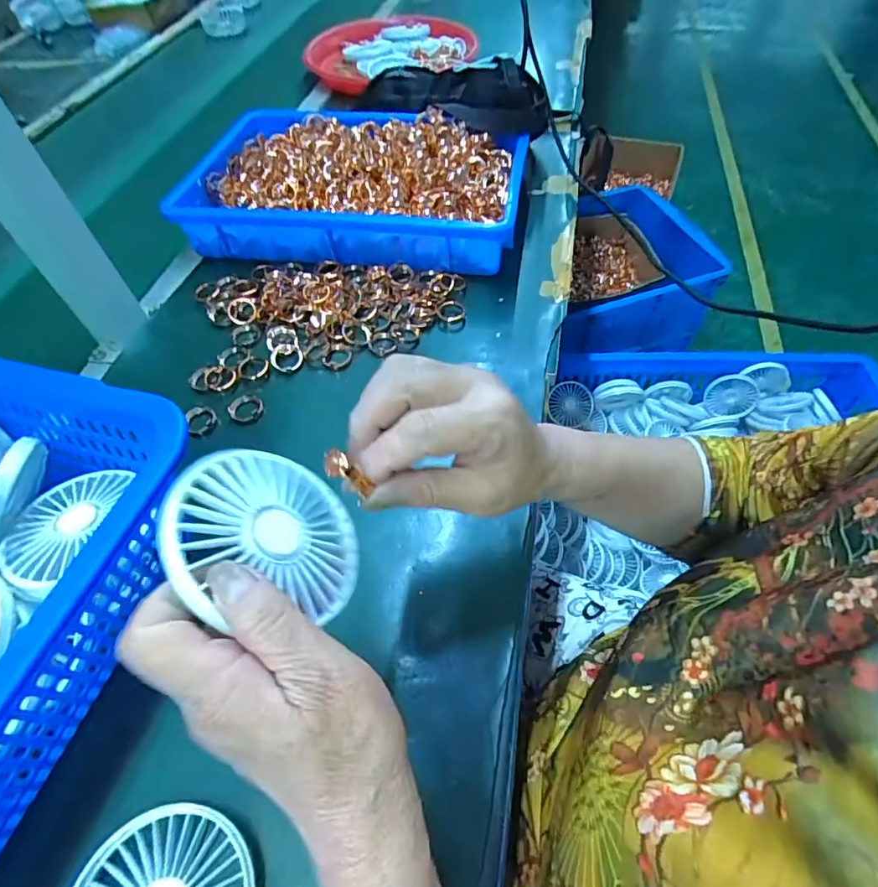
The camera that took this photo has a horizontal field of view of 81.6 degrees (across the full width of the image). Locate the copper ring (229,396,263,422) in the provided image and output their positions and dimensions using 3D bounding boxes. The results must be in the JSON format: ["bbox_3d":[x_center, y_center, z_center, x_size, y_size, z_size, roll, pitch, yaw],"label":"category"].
[{"bbox_3d":[-0.165,-0.030,0.434,0.028,0.006,0.025,-34,60,-14],"label":"copper ring"}]

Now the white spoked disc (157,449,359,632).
[{"bbox_3d":[-0.076,0.039,0.229,0.088,0.009,0.076,18,45,-41],"label":"white spoked disc"}]

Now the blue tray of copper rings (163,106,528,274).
[{"bbox_3d":[-0.089,-0.293,0.572,0.355,0.067,0.225,6,59,10],"label":"blue tray of copper rings"}]

